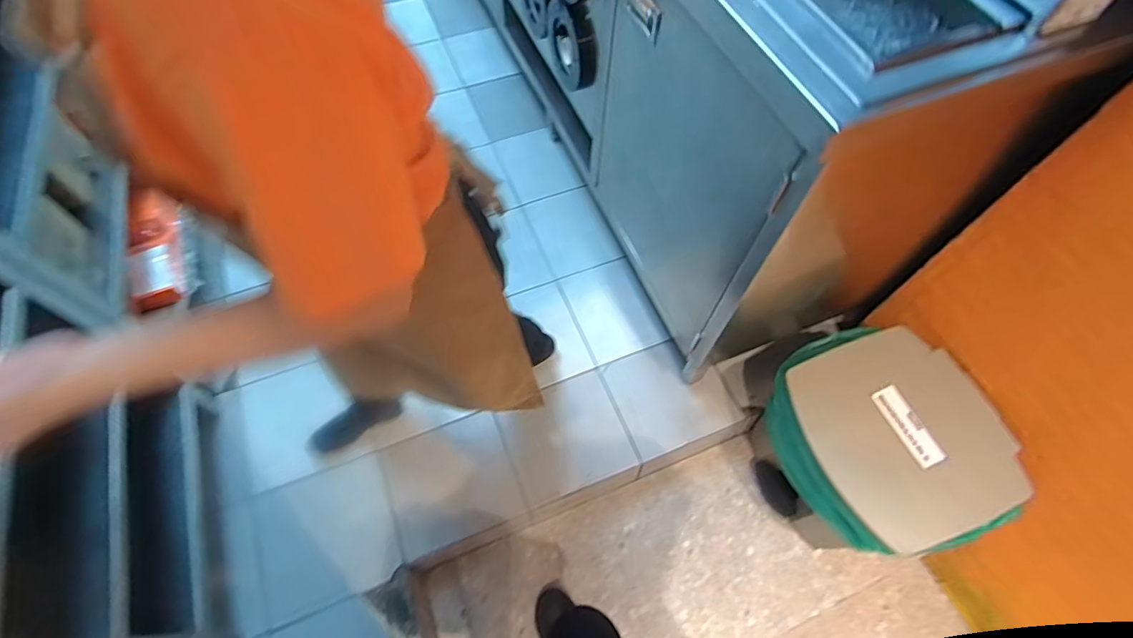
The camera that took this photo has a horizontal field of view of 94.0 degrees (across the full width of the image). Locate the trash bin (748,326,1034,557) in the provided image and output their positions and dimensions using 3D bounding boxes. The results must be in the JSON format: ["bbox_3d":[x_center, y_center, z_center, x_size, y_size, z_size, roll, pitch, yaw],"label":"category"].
[{"bbox_3d":[0.677,0.306,1.245,0.397,0.404,0.450,-16,60,-14],"label":"trash bin"}]

